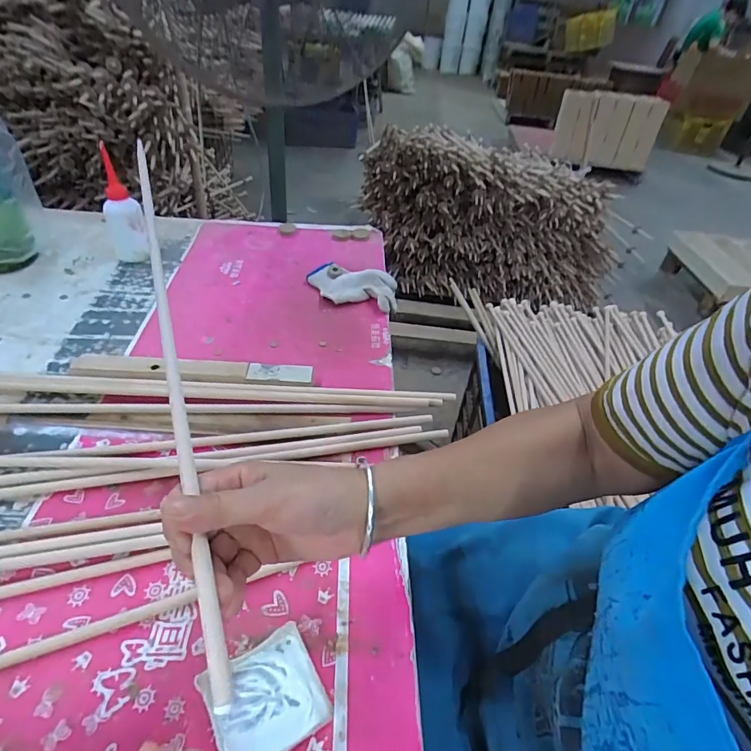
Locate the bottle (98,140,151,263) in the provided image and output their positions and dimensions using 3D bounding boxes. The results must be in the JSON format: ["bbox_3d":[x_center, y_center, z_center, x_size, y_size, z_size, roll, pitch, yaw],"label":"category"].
[{"bbox_3d":[-0.405,-0.263,0.736,0.058,0.173,0.055,-18,47,-25],"label":"bottle"}]

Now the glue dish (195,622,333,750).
[{"bbox_3d":[-0.080,0.235,0.337,0.077,0.011,0.075,-20,48,-27],"label":"glue dish"}]

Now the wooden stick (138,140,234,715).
[{"bbox_3d":[-0.190,-0.063,0.412,0.012,0.019,0.634,-12,50,-20],"label":"wooden stick"}]

